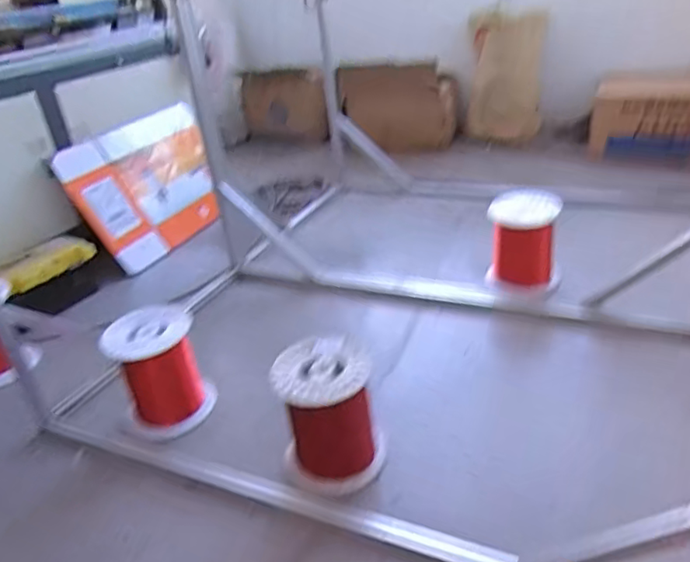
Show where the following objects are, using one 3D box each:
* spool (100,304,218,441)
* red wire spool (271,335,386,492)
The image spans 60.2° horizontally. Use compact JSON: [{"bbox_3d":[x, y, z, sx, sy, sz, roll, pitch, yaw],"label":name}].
[{"bbox_3d":[-0.446,0.205,1.414,0.195,0.255,0.192,-5,28,3],"label":"spool"},{"bbox_3d":[-0.031,0.269,1.208,0.192,0.236,0.200,-5,28,3],"label":"red wire spool"}]

